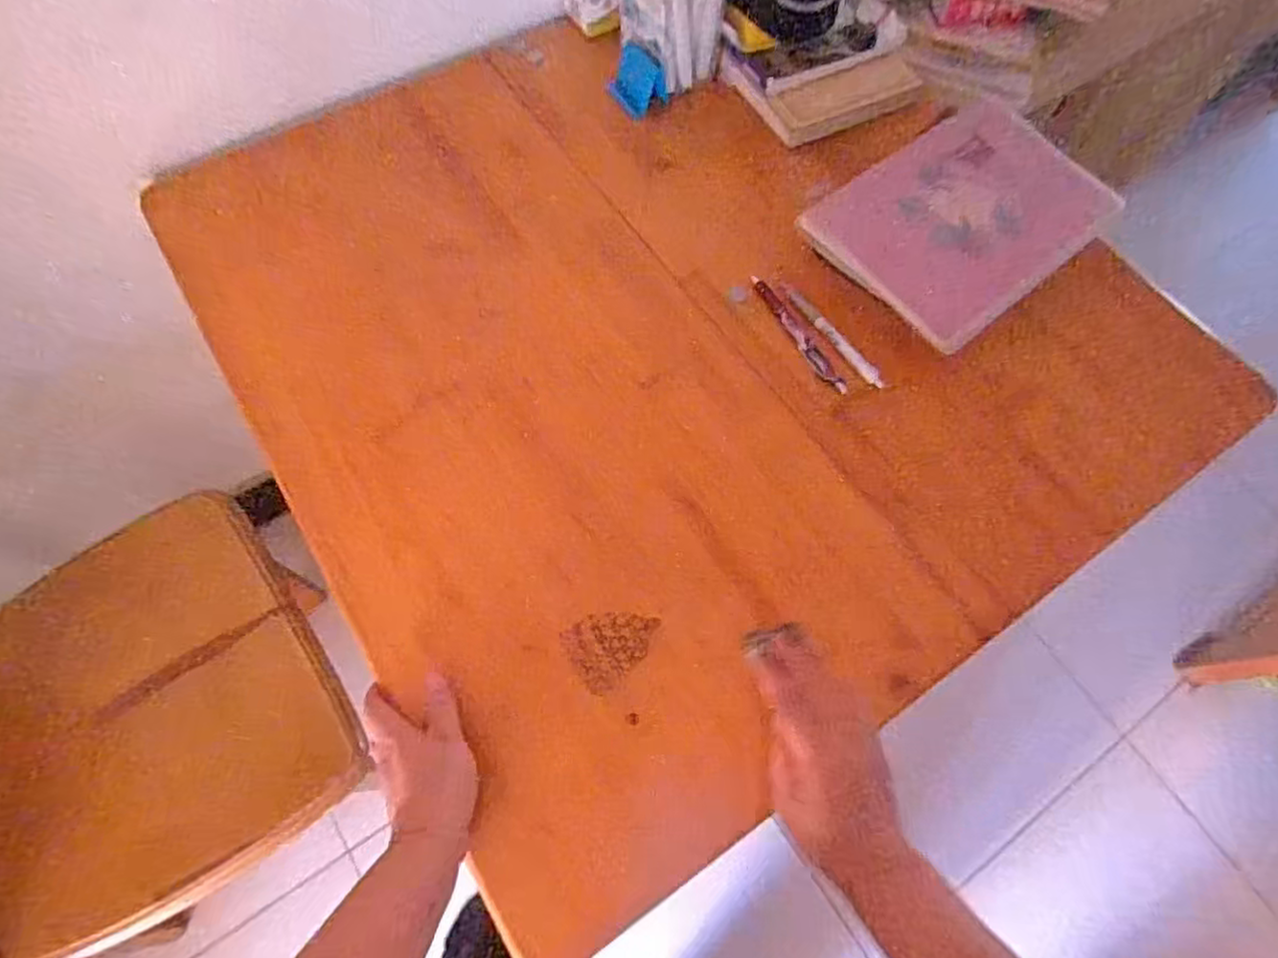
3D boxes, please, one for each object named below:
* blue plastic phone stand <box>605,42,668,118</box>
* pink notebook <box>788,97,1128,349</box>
[{"bbox_3d":[-0.003,-0.435,0.730,0.046,0.047,0.054,-42,76,-17],"label":"blue plastic phone stand"},{"bbox_3d":[0.304,-0.248,0.630,0.271,0.023,0.187,-36,74,-16],"label":"pink notebook"}]

